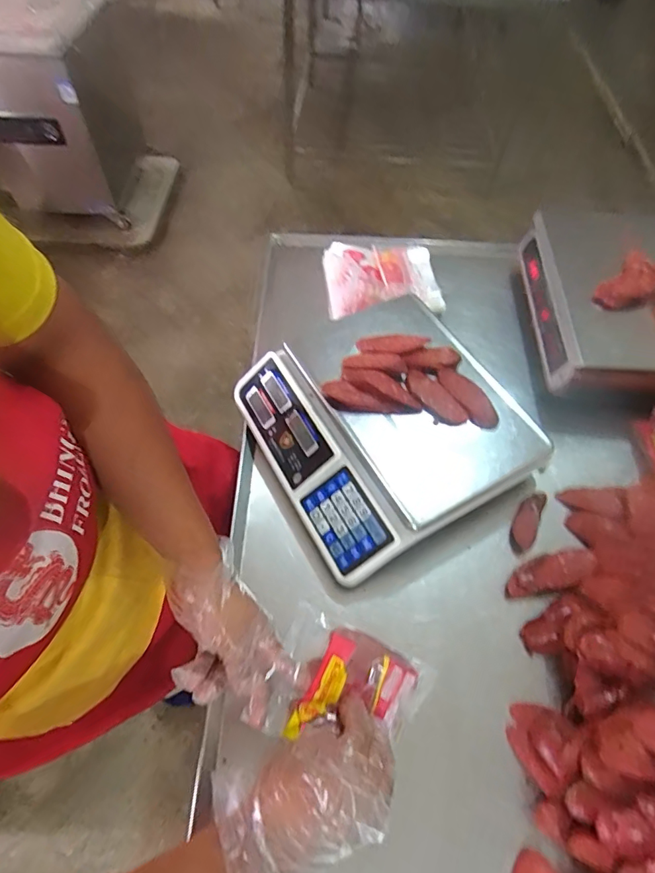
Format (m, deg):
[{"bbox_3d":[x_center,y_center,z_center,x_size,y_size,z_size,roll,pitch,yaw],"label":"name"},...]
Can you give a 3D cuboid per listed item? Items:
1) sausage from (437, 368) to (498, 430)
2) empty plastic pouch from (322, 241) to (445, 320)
[{"bbox_3d":[0.189,-0.052,0.632,0.036,0.021,0.101,-30,64,-18],"label":"sausage"},{"bbox_3d":[0.096,-0.278,0.846,0.201,0.065,0.177,-4,58,-4],"label":"empty plastic pouch"}]

